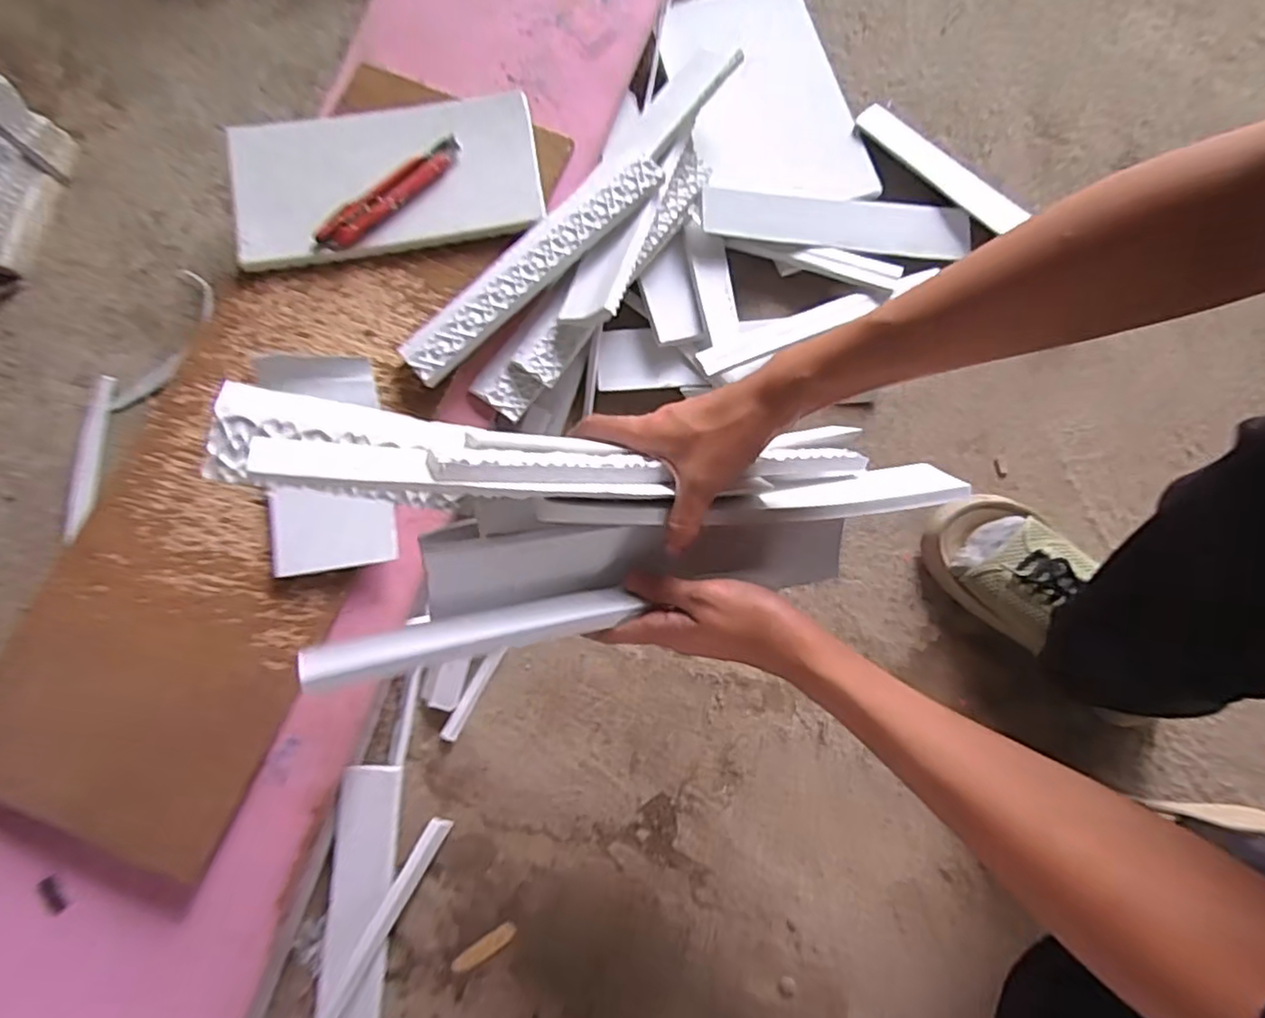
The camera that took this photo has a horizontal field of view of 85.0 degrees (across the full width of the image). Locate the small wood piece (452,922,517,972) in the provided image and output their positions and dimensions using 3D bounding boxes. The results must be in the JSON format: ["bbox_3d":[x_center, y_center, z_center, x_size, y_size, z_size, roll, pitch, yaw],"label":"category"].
[{"bbox_3d":[-0.123,0.364,0.574,0.057,0.004,0.014,-29,67,-16],"label":"small wood piece"}]

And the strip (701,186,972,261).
[{"bbox_3d":[0.200,-0.276,0.666,0.269,0.008,0.050,1,91,-9],"label":"strip"}]

